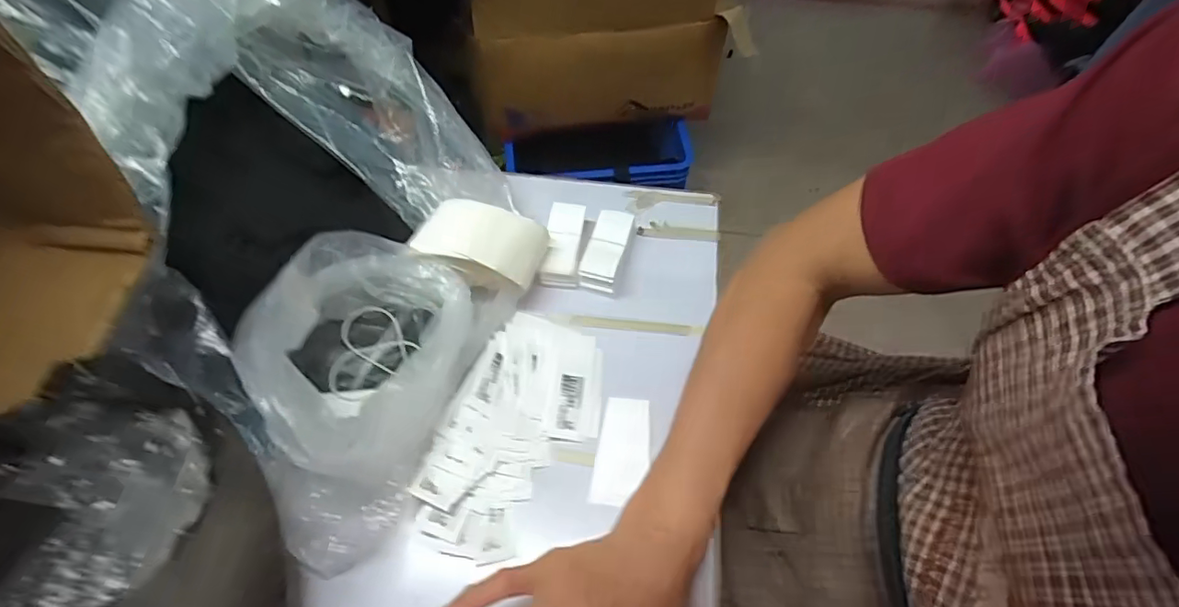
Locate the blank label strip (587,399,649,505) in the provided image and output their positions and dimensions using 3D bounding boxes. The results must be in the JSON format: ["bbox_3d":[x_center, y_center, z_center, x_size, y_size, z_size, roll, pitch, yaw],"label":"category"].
[{"bbox_3d":[0.026,0.111,0.416,0.038,0.004,0.080,12,65,1],"label":"blank label strip"}]

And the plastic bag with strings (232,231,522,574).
[{"bbox_3d":[-0.156,0.047,0.378,0.114,0.119,0.217,16,59,10],"label":"plastic bag with strings"}]

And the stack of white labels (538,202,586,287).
[{"bbox_3d":[-0.023,-0.053,0.495,0.032,0.028,0.077,5,58,4],"label":"stack of white labels"}]

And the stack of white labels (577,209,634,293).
[{"bbox_3d":[0.015,-0.047,0.492,0.031,0.031,0.076,13,59,8],"label":"stack of white labels"}]

